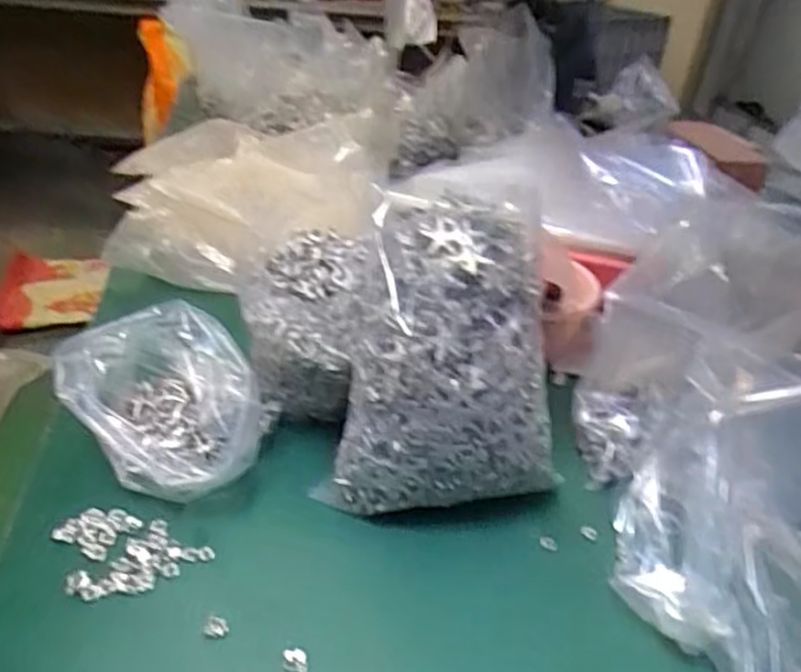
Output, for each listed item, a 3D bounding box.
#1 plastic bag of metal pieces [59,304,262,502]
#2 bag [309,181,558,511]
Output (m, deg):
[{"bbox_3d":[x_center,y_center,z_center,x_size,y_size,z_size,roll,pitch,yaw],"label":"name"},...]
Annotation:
[{"bbox_3d":[-0.183,0.055,0.545,0.147,0.110,0.115,2,32,-7],"label":"plastic bag of metal pieces"},{"bbox_3d":[0.041,0.026,0.523,0.166,0.220,0.116,8,31,2],"label":"bag"}]

